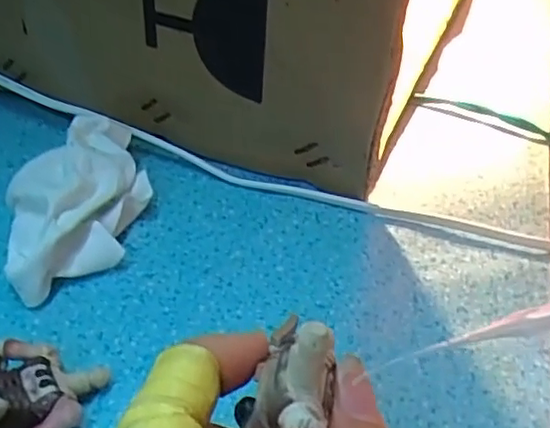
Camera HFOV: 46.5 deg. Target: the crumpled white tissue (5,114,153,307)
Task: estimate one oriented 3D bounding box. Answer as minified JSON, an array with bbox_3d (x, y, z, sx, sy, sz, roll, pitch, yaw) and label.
[{"bbox_3d":[-0.081,-0.005,0.268,0.051,0.031,0.085,0,40,-6],"label":"crumpled white tissue"}]

